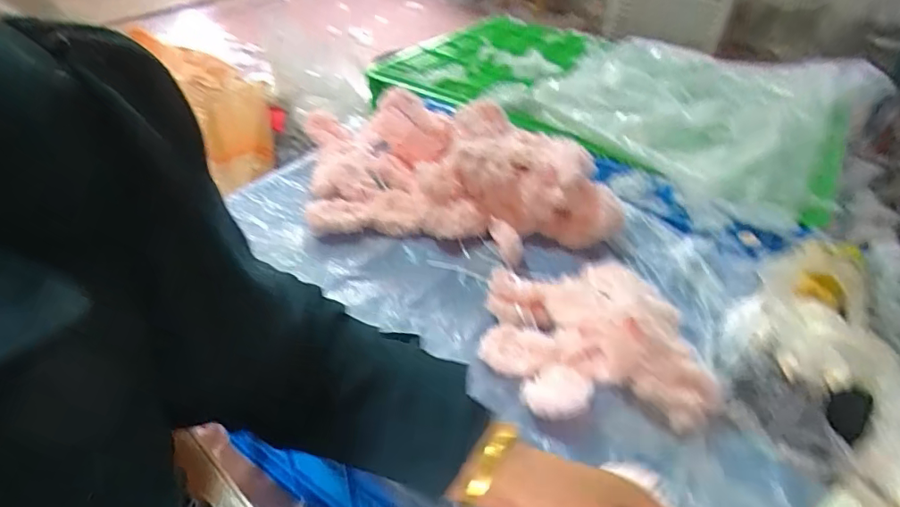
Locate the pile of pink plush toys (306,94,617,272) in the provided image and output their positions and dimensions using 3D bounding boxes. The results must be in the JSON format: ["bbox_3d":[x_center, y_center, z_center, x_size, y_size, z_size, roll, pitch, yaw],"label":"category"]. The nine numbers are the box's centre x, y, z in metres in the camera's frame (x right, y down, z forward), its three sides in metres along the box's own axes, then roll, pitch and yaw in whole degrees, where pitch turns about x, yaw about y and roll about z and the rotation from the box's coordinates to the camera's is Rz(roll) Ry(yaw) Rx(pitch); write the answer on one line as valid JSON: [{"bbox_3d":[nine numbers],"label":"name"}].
[{"bbox_3d":[0.004,-0.117,0.771,0.488,0.131,0.238,6,41,2],"label":"pile of pink plush toys"}]

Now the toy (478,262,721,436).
[{"bbox_3d":[0.164,0.090,0.566,0.242,0.084,0.177,7,41,3],"label":"toy"}]

